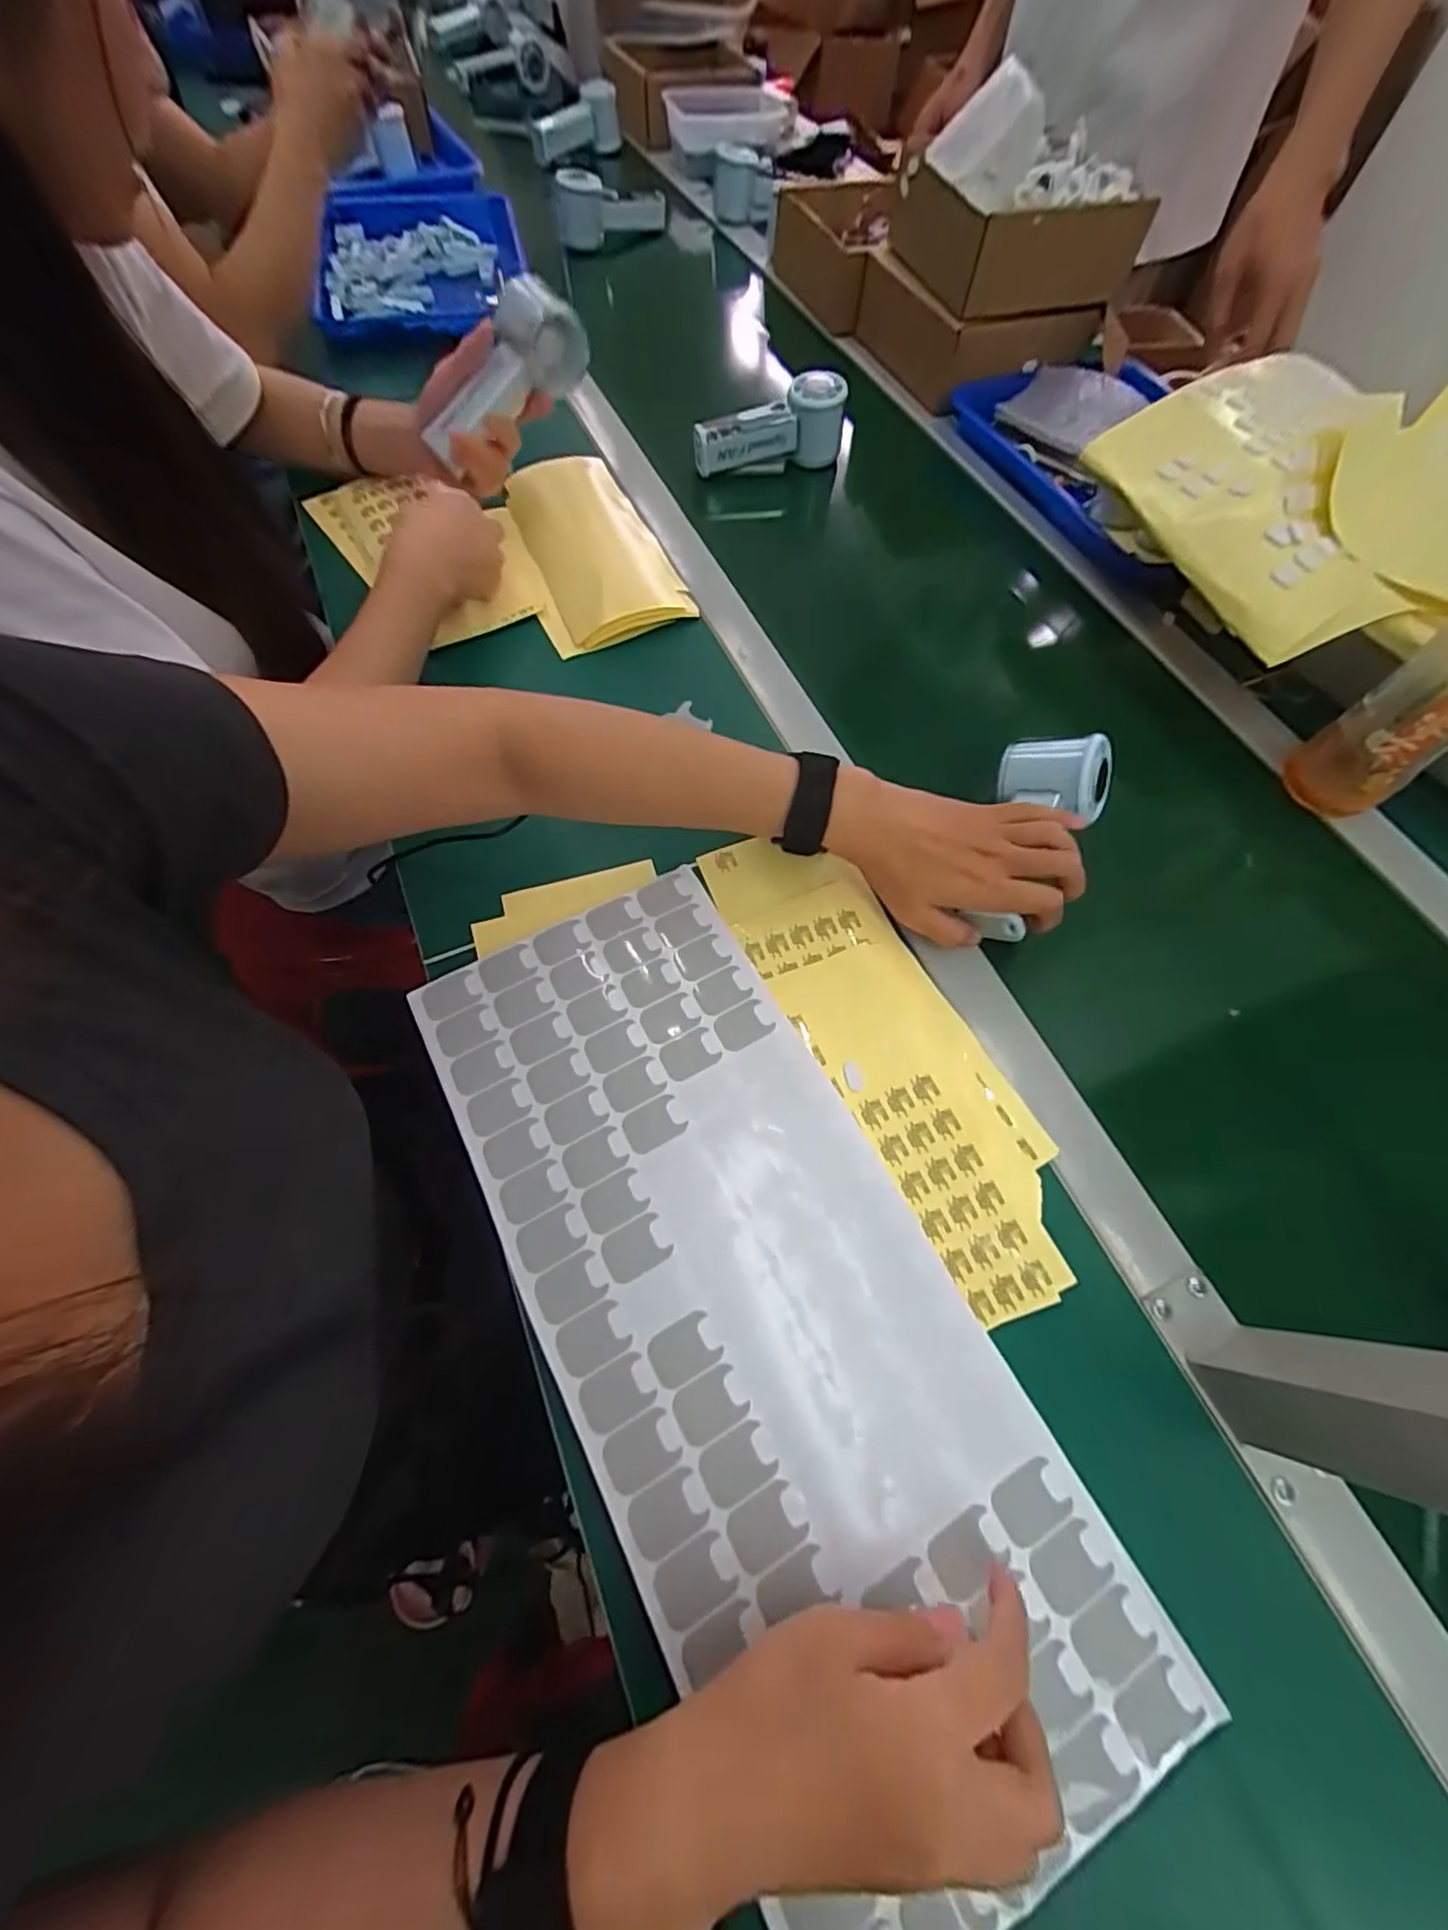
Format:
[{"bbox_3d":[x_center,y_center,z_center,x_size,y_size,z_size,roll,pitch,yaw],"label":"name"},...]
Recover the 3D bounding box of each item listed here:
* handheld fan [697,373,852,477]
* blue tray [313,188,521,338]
[{"bbox_3d":[0.041,-0.544,0.634,0.154,0.060,0.045,-12,66,-7],"label":"handheld fan"},{"bbox_3d":[-0.367,-0.866,0.779,0.236,0.049,0.335,-11,66,-7],"label":"blue tray"}]

